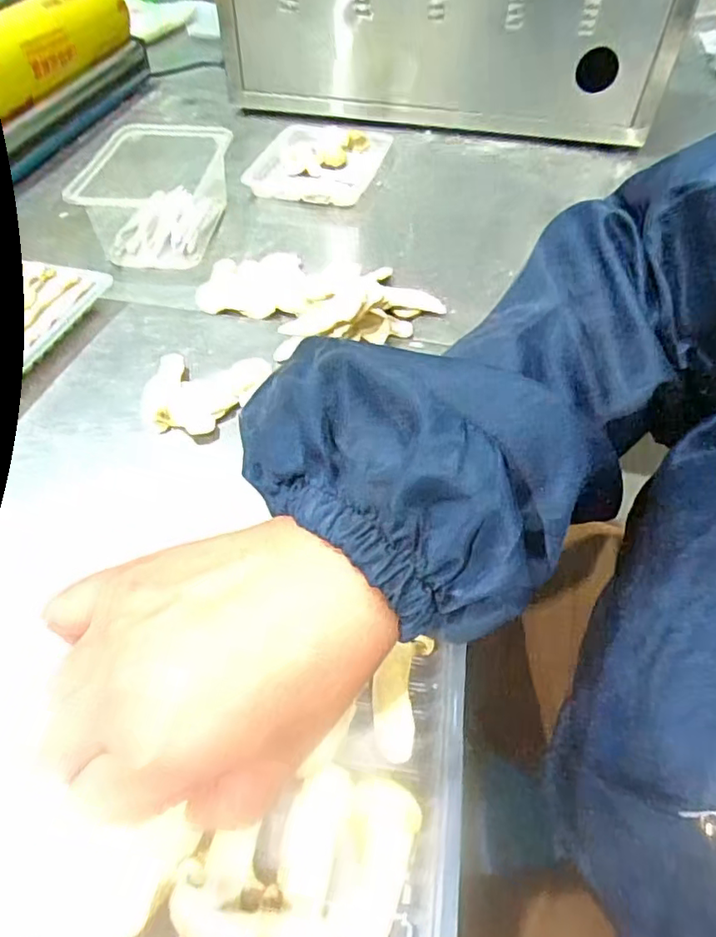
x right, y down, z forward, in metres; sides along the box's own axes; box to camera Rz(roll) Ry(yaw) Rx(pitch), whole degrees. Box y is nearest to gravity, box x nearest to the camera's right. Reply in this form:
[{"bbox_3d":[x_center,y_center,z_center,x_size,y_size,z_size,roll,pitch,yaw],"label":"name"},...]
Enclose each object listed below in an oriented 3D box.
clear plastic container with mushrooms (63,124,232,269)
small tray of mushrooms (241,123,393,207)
[{"bbox_3d":[-0.187,-0.258,0.554,0.106,0.069,0.156,1,49,2],"label":"clear plastic container with mushrooms"},{"bbox_3d":[-0.038,-0.360,0.677,0.123,0.029,0.191,11,51,11],"label":"small tray of mushrooms"}]

